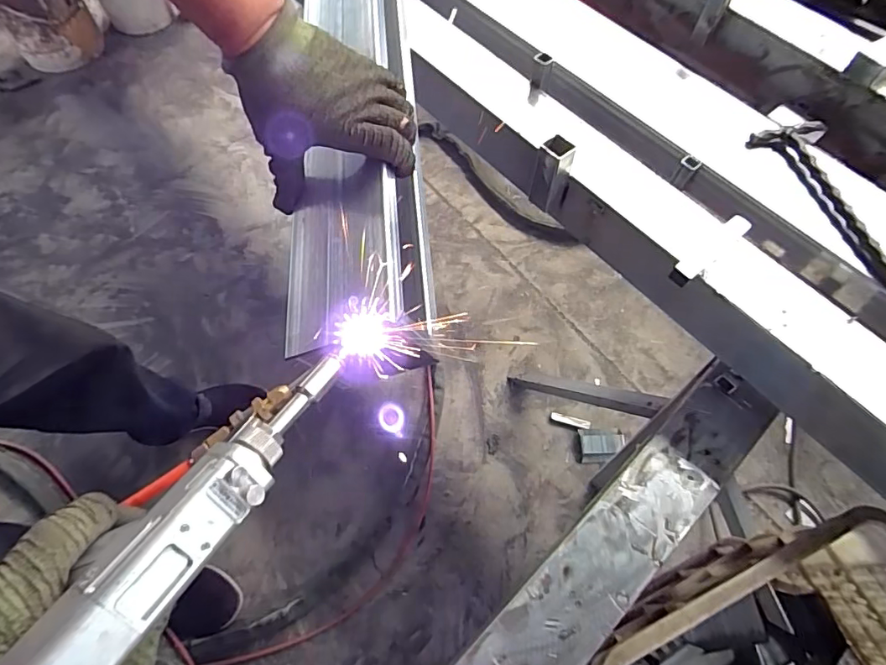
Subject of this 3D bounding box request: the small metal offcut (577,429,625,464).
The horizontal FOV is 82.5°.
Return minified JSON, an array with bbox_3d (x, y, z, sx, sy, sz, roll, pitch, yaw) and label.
[{"bbox_3d":[0.364,0.261,1.166,0.104,0.020,0.076,1,62,-1],"label":"small metal offcut"}]

